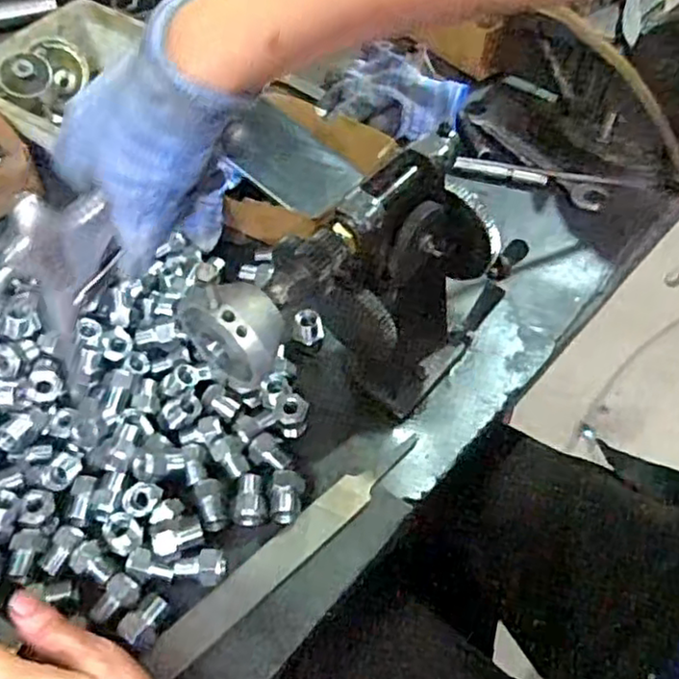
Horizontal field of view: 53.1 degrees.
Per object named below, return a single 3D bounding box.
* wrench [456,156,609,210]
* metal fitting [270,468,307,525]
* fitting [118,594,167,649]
[{"bbox_3d":[0.176,-0.149,0.629,0.137,0.005,0.024,19,55,16],"label":"wrench"},{"bbox_3d":[-0.033,0.101,0.436,0.021,0.022,0.031,2,53,4],"label":"metal fitting"},{"bbox_3d":[-0.111,0.161,0.390,0.019,0.017,0.027,25,57,20],"label":"fitting"}]

